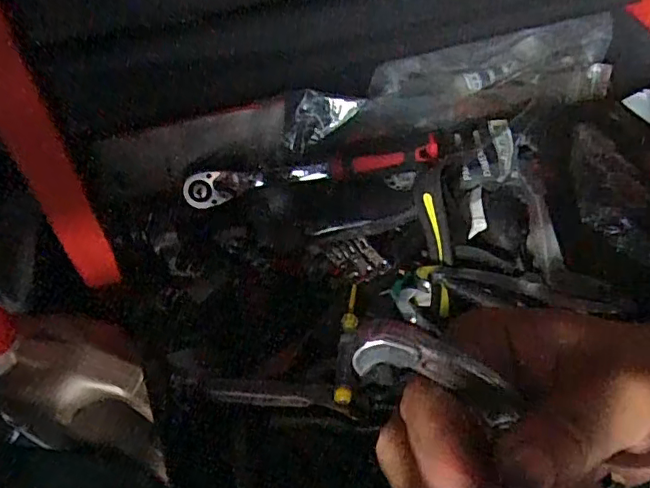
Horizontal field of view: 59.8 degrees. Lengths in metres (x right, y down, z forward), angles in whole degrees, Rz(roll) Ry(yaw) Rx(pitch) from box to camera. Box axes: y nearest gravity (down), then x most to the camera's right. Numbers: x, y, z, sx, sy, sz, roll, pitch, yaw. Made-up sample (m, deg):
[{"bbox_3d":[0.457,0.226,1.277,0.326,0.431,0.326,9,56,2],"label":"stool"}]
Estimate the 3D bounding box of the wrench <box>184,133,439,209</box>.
[{"bbox_3d":[-0.011,-0.076,0.560,0.254,0.036,0.040,-8,55,-10],"label":"wrench"}]

